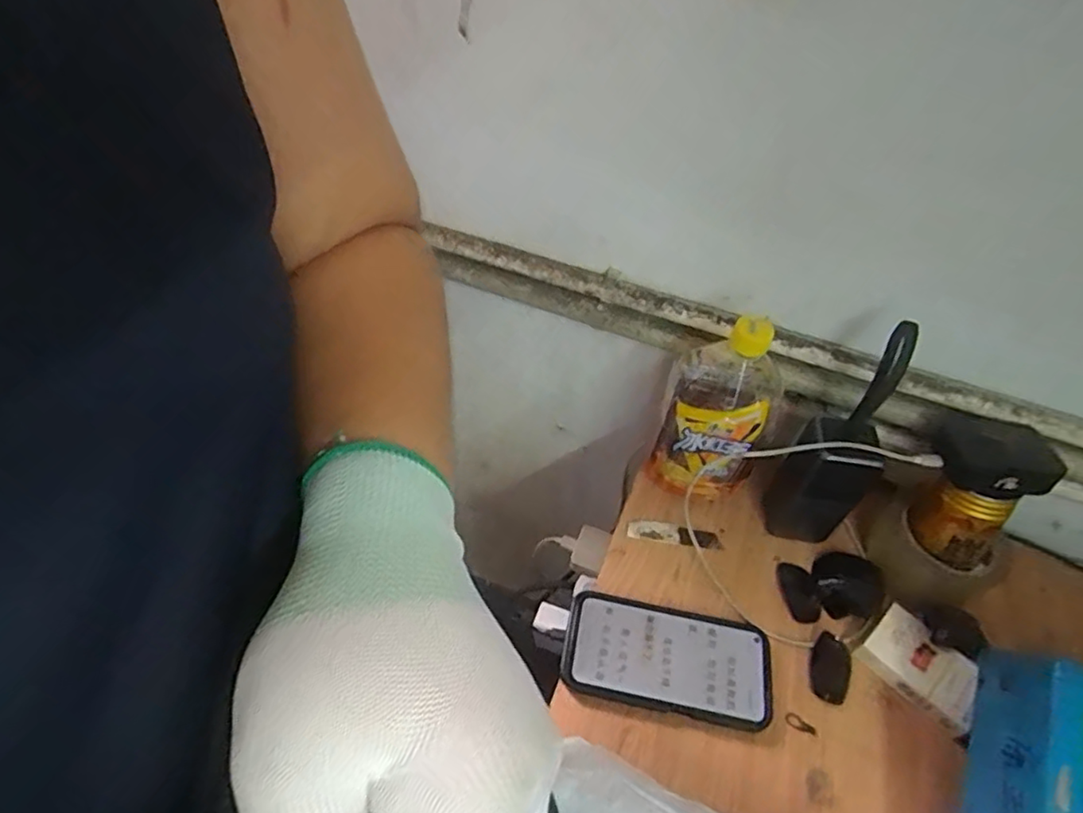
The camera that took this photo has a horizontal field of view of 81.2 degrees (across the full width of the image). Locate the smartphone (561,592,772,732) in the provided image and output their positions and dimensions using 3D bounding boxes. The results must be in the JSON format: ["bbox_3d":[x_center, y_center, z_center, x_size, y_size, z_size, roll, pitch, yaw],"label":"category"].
[{"bbox_3d":[0.100,0.202,0.508,0.159,0.016,0.079,11,50,5],"label":"smartphone"}]

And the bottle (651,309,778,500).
[{"bbox_3d":[0.159,0.002,0.562,0.092,0.205,0.090,19,51,11],"label":"bottle"}]

